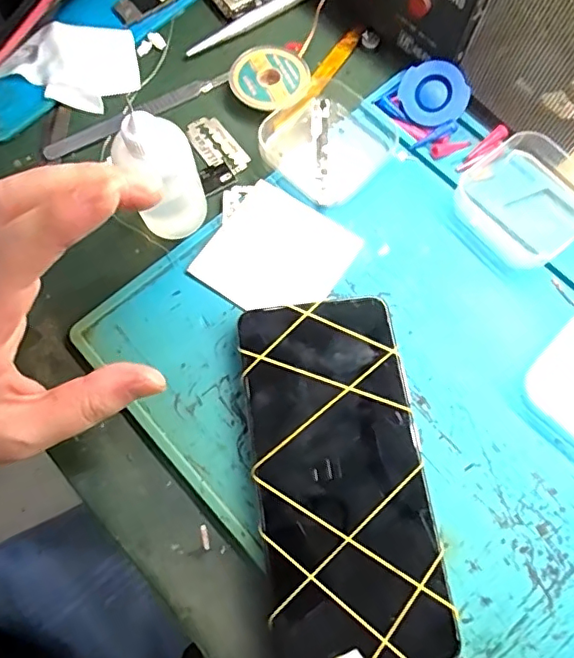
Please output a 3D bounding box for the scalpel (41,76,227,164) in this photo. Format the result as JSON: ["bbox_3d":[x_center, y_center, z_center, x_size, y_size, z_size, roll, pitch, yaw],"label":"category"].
[{"bbox_3d":[-0.087,-0.124,0.323,0.112,0.004,0.009,-27,89,-7],"label":"scalpel"}]

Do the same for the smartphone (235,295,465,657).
[{"bbox_3d":[0.023,0.064,0.250,0.075,0.013,0.157,-7,71,-4],"label":"smartphone"}]

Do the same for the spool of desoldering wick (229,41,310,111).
[{"bbox_3d":[-0.009,-0.144,0.322,0.045,0.010,0.044,0,71,-1],"label":"spool of desoldering wick"}]

